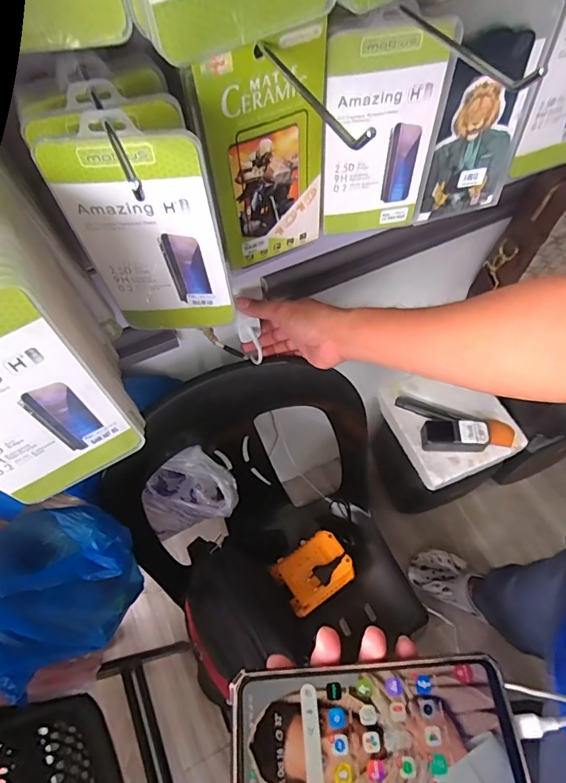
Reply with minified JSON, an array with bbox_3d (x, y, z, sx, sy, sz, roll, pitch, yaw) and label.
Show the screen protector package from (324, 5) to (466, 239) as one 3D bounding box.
[{"bbox_3d":[0.077,-0.197,0.369,0.090,0.166,0.010,-13,63,-5],"label":"screen protector package"}]

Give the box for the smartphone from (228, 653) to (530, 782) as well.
[{"bbox_3d":[0.054,0.197,0.266,0.164,0.006,0.074,-1,62,-7],"label":"smartphone"}]

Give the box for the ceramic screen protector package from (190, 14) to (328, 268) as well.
[{"bbox_3d":[-0.009,-0.168,0.352,0.090,0.163,0.007,-25,64,-10],"label":"ceramic screen protector package"}]

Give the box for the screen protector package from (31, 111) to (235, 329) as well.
[{"bbox_3d":[-0.087,-0.095,0.313,0.091,0.166,0.006,-4,62,0],"label":"screen protector package"}]

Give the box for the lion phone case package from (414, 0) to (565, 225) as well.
[{"bbox_3d":[0.165,-0.229,0.388,0.088,0.181,0.019,-16,51,-10],"label":"lion phone case package"}]

